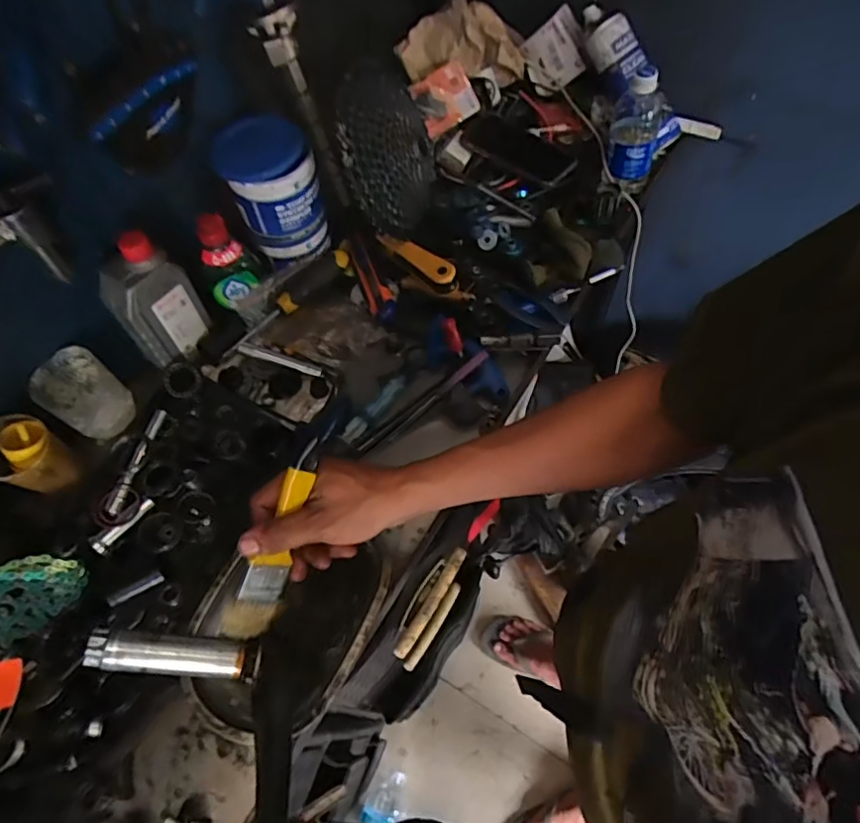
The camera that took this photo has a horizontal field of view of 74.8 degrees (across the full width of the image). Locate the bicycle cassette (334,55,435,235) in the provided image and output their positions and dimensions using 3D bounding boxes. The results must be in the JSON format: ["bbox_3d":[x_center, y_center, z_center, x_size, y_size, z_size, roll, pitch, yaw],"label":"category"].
[{"bbox_3d":[-0.039,-0.307,0.651,0.043,0.176,0.172,4,51,46],"label":"bicycle cassette"}]

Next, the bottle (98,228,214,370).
[{"bbox_3d":[-0.303,-0.119,0.620,0.087,0.147,0.049,-35,65,-15],"label":"bottle"}]

